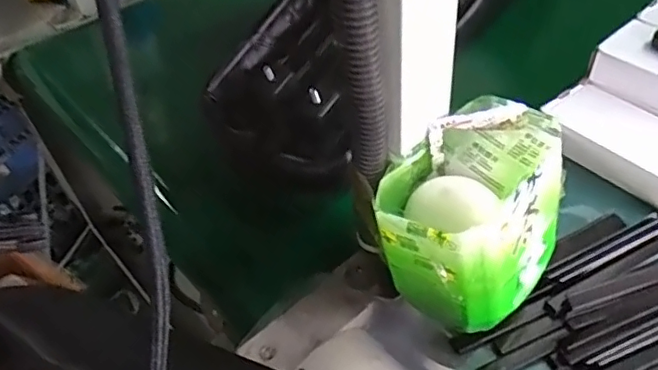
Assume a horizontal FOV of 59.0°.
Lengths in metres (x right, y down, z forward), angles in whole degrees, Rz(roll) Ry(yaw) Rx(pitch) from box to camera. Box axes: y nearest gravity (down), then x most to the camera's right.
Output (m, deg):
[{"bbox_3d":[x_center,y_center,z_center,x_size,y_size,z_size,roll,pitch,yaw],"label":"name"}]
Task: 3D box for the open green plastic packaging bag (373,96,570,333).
[{"bbox_3d":[0.086,0.017,0.340,0.113,0.087,0.083,-37,53,-25],"label":"open green plastic packaging bag"}]

